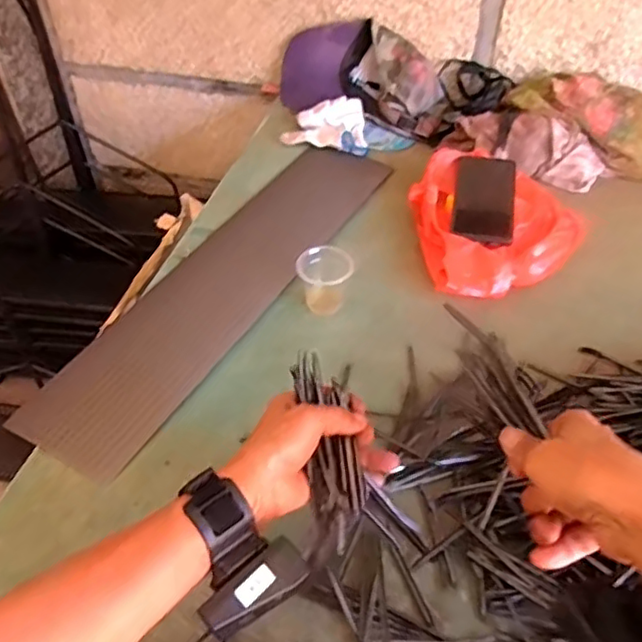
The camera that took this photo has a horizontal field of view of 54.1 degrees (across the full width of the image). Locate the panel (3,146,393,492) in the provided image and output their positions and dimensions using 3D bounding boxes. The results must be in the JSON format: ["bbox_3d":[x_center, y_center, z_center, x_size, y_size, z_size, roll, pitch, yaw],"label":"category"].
[{"bbox_3d":[-0.109,-0.060,0.784,0.146,0.015,0.597,23,52,21],"label":"panel"}]

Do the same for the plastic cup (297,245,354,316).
[{"bbox_3d":[0.008,-0.049,0.723,0.060,0.057,0.052,-14,48,-12],"label":"plastic cup"}]

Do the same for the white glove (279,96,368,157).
[{"bbox_3d":[0.004,-0.300,0.981,0.132,0.047,0.096,-1,47,1],"label":"white glove"}]

